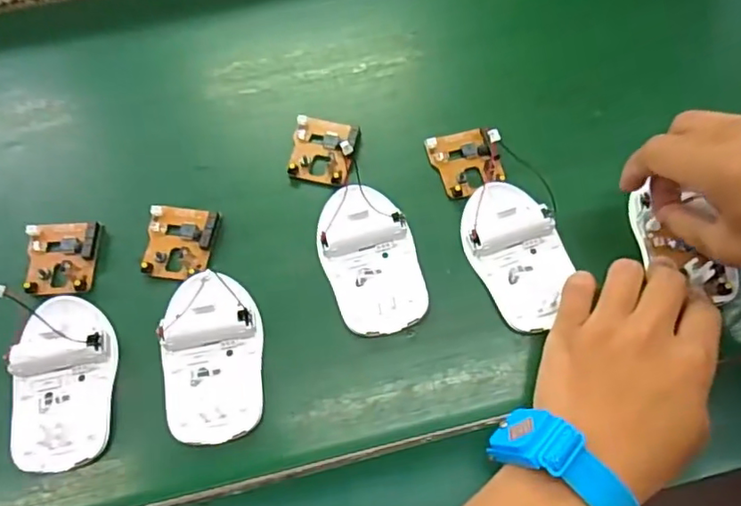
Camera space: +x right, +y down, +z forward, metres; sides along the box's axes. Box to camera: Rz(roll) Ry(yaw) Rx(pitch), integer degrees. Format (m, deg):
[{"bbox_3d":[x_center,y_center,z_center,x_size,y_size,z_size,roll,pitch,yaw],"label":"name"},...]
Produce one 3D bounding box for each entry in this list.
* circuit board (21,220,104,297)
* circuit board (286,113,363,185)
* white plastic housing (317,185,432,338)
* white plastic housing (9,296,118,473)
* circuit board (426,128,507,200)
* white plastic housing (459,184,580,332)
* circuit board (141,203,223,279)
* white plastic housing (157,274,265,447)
[{"bbox_3d":[-0.198,0.003,0.372,0.045,0.012,0.051,-2,64,1],"label":"circuit board"},{"bbox_3d":[-0.033,-0.070,0.402,0.044,0.010,0.048,11,65,7],"label":"circuit board"},{"bbox_3d":[0.000,0.003,0.359,0.056,0.021,0.091,-16,65,-6],"label":"white plastic housing"},{"bbox_3d":[-0.177,0.071,0.333,0.054,0.020,0.097,-6,64,-1],"label":"white plastic housing"},{"bbox_3d":[0.067,-0.063,0.393,0.047,0.012,0.048,-15,65,-5],"label":"circuit board"},{"bbox_3d":[0.093,-0.002,0.361,0.056,0.015,0.093,-23,66,-9],"label":"white plastic housing"},{"bbox_3d":[-0.124,-0.007,0.376,0.043,0.014,0.048,4,65,4],"label":"circuit board"},{"bbox_3d":[-0.093,0.059,0.335,0.056,0.024,0.093,-6,64,-1],"label":"white plastic housing"}]

